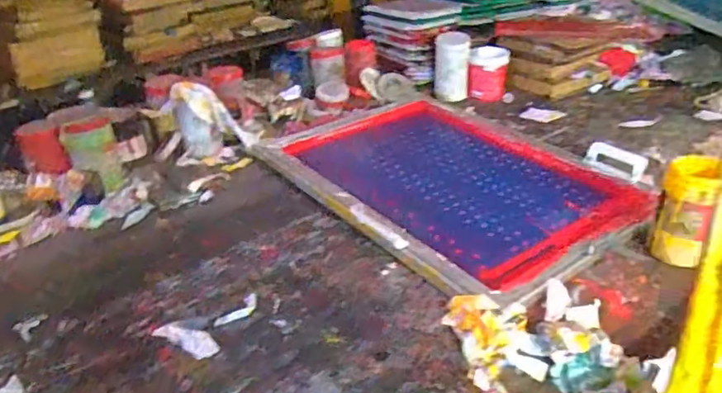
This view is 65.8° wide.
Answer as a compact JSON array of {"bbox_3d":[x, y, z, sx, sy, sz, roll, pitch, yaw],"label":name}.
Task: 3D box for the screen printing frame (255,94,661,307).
[{"bbox_3d":[0.189,-0.058,1.221,0.559,0.033,0.742,-22,35,-30],"label":"screen printing frame"}]

